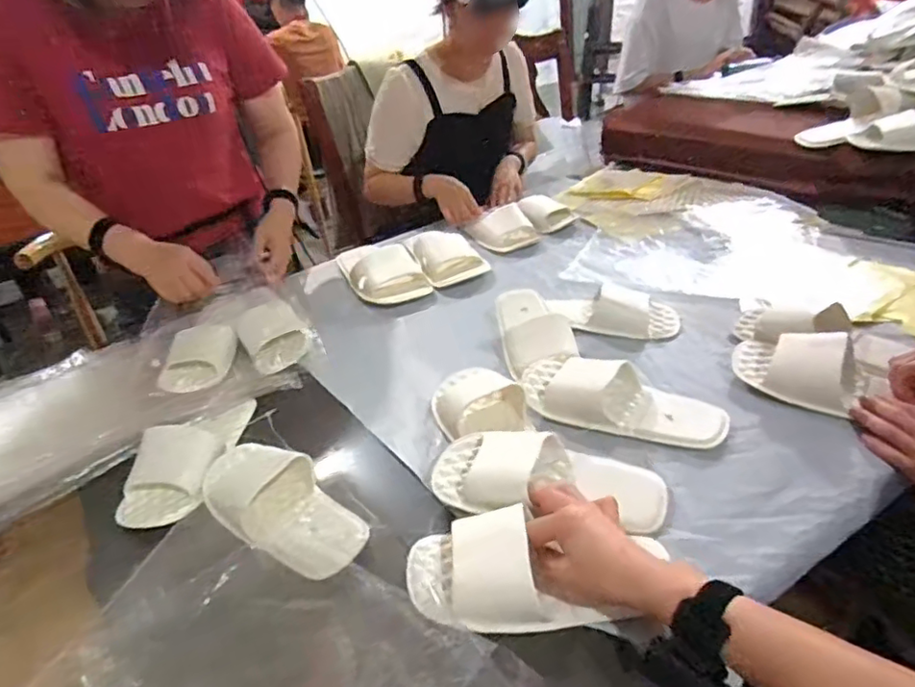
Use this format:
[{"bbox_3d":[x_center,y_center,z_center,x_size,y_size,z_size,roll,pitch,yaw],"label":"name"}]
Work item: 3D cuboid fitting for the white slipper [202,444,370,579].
[{"bbox_3d":[-0.191,0.174,0.650,0.241,0.046,0.104,22,41,34],"label":"white slipper"}]

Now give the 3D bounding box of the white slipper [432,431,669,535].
[{"bbox_3d":[0.090,0.138,0.621,0.244,0.048,0.099,6,34,15],"label":"white slipper"}]

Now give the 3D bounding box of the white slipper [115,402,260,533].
[{"bbox_3d":[-0.329,0.125,0.731,0.094,0.056,0.215,-1,33,6],"label":"white slipper"}]

